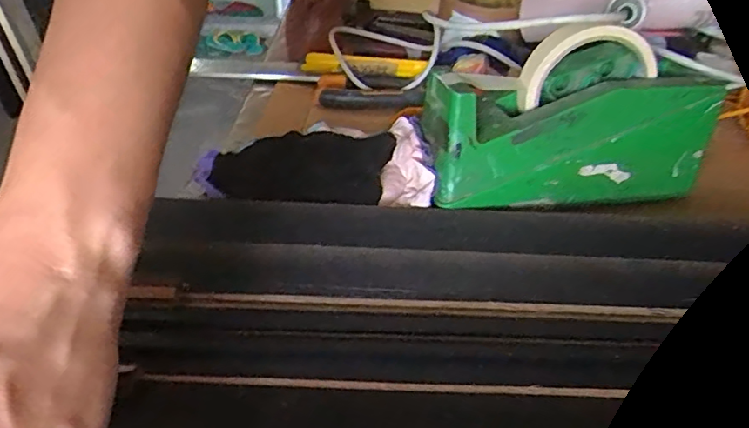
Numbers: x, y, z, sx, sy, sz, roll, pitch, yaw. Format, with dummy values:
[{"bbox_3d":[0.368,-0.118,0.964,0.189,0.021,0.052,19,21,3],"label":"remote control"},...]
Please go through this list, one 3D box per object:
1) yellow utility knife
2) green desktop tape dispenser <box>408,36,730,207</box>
[{"bbox_3d":[-0.011,-0.148,0.576,0.121,0.023,0.014,8,35,7],"label":"yellow utility knife"},{"bbox_3d":[0.138,-0.063,0.408,0.197,0.088,0.071,-3,35,-9],"label":"green desktop tape dispenser"}]

